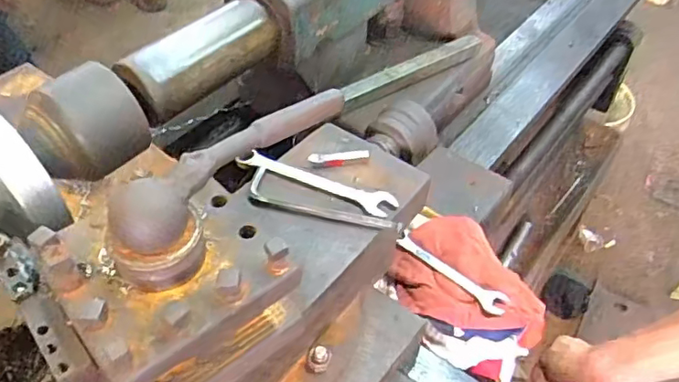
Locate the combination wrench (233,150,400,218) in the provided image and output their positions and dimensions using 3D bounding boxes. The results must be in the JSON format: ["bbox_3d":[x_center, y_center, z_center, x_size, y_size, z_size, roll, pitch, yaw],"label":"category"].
[{"bbox_3d":[-0.021,-0.010,0.571,0.155,0.013,0.026,17,48,14],"label":"combination wrench"}]

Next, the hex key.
[{"bbox_3d":[-0.016,0.016,0.546,0.149,0.012,0.032,20,49,16],"label":"hex key"}]

